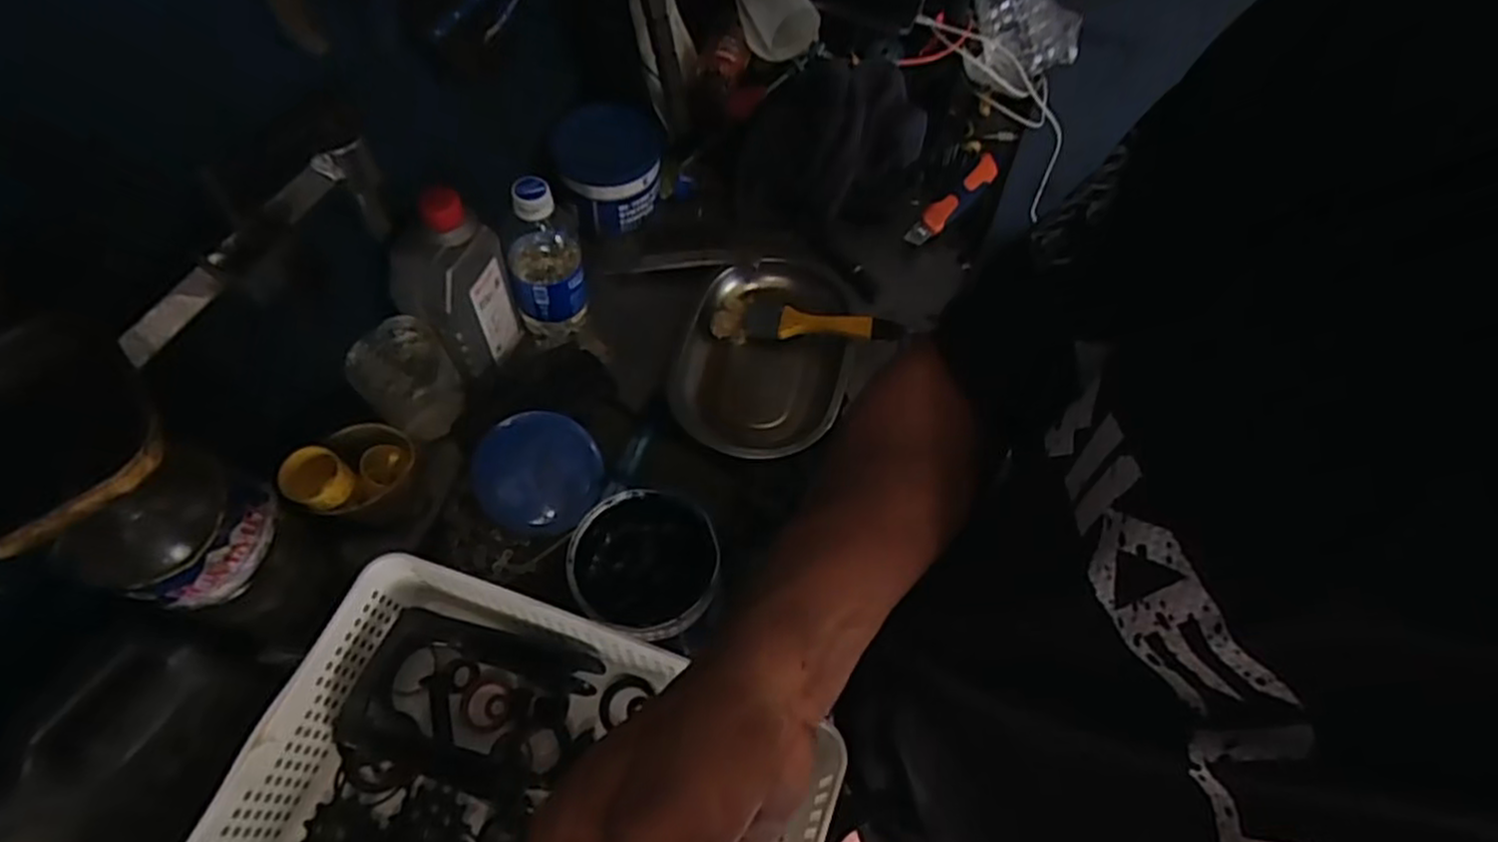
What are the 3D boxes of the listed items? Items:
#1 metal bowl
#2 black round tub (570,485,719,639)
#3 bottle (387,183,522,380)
[{"bbox_3d":[0.016,-0.059,0.693,0.146,0.030,0.215,12,60,4],"label":"metal bowl"},{"bbox_3d":[-0.073,0.107,0.531,0.095,0.066,0.098,1,60,-2],"label":"black round tub"},{"bbox_3d":[-0.231,-0.102,0.597,0.052,0.169,0.072,19,61,8],"label":"bottle"}]

